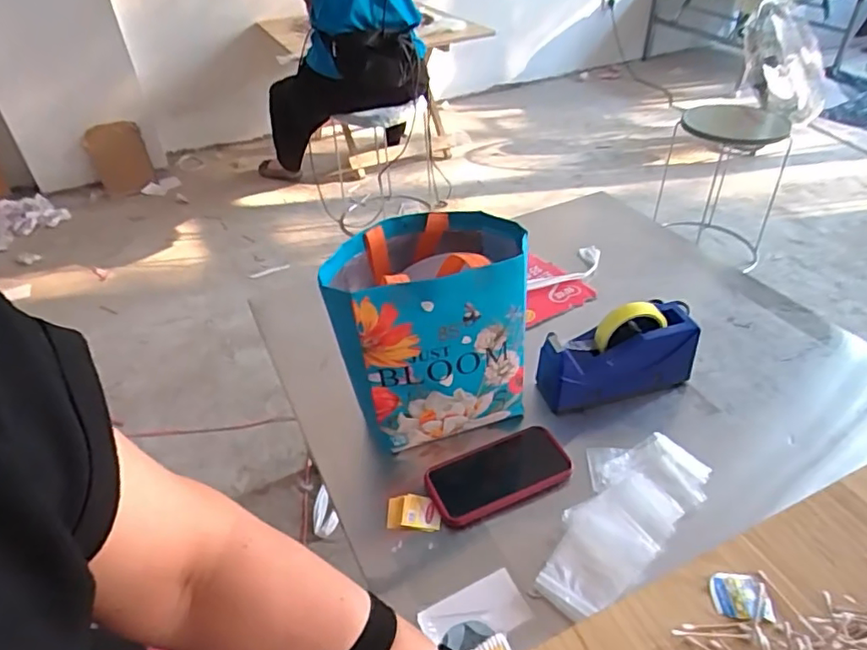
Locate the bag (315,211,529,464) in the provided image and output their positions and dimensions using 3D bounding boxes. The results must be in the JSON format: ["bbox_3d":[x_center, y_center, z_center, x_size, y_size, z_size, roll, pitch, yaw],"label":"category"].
[{"bbox_3d":[-0.004,0.003,0.739,0.223,0.239,0.189,-5,39,-2],"label":"bag"}]

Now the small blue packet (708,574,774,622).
[{"bbox_3d":[0.275,0.246,0.523,0.047,0.004,0.042,-3,39,0],"label":"small blue packet"}]

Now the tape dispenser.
[{"bbox_3d":[0.247,0.038,0.780,0.208,0.127,0.069,-12,40,-11],"label":"tape dispenser"}]

